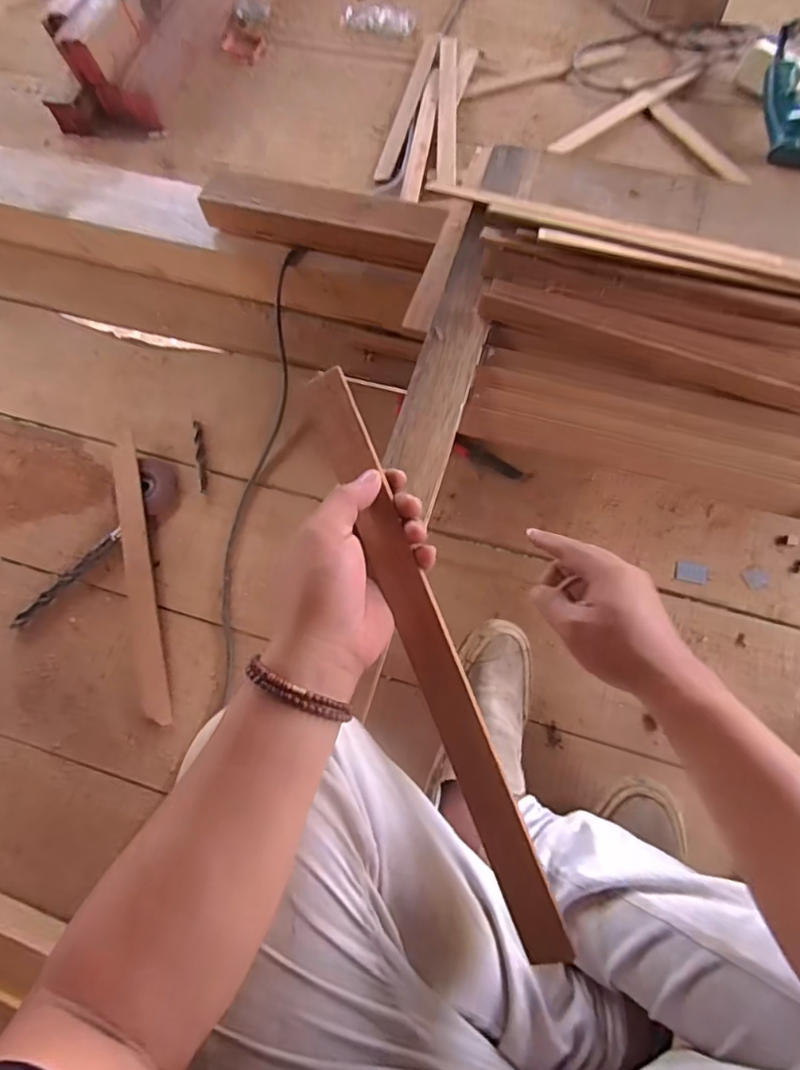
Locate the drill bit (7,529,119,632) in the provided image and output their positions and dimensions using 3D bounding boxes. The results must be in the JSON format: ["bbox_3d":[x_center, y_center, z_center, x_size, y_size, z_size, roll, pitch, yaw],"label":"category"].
[{"bbox_3d":[-0.421,0.053,0.690,0.017,0.013,0.165,39,77,16],"label":"drill bit"}]

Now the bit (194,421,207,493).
[{"bbox_3d":[-0.275,-0.110,0.753,0.013,0.006,0.115,-13,68,-3],"label":"bit"}]

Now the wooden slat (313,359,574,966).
[{"bbox_3d":[0.018,0.074,0.348,0.035,0.005,0.385,-23,84,19],"label":"wooden slat"}]

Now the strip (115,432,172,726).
[{"bbox_3d":[-0.331,0.046,0.691,0.034,0.006,0.375,-12,71,-11],"label":"strip"}]

